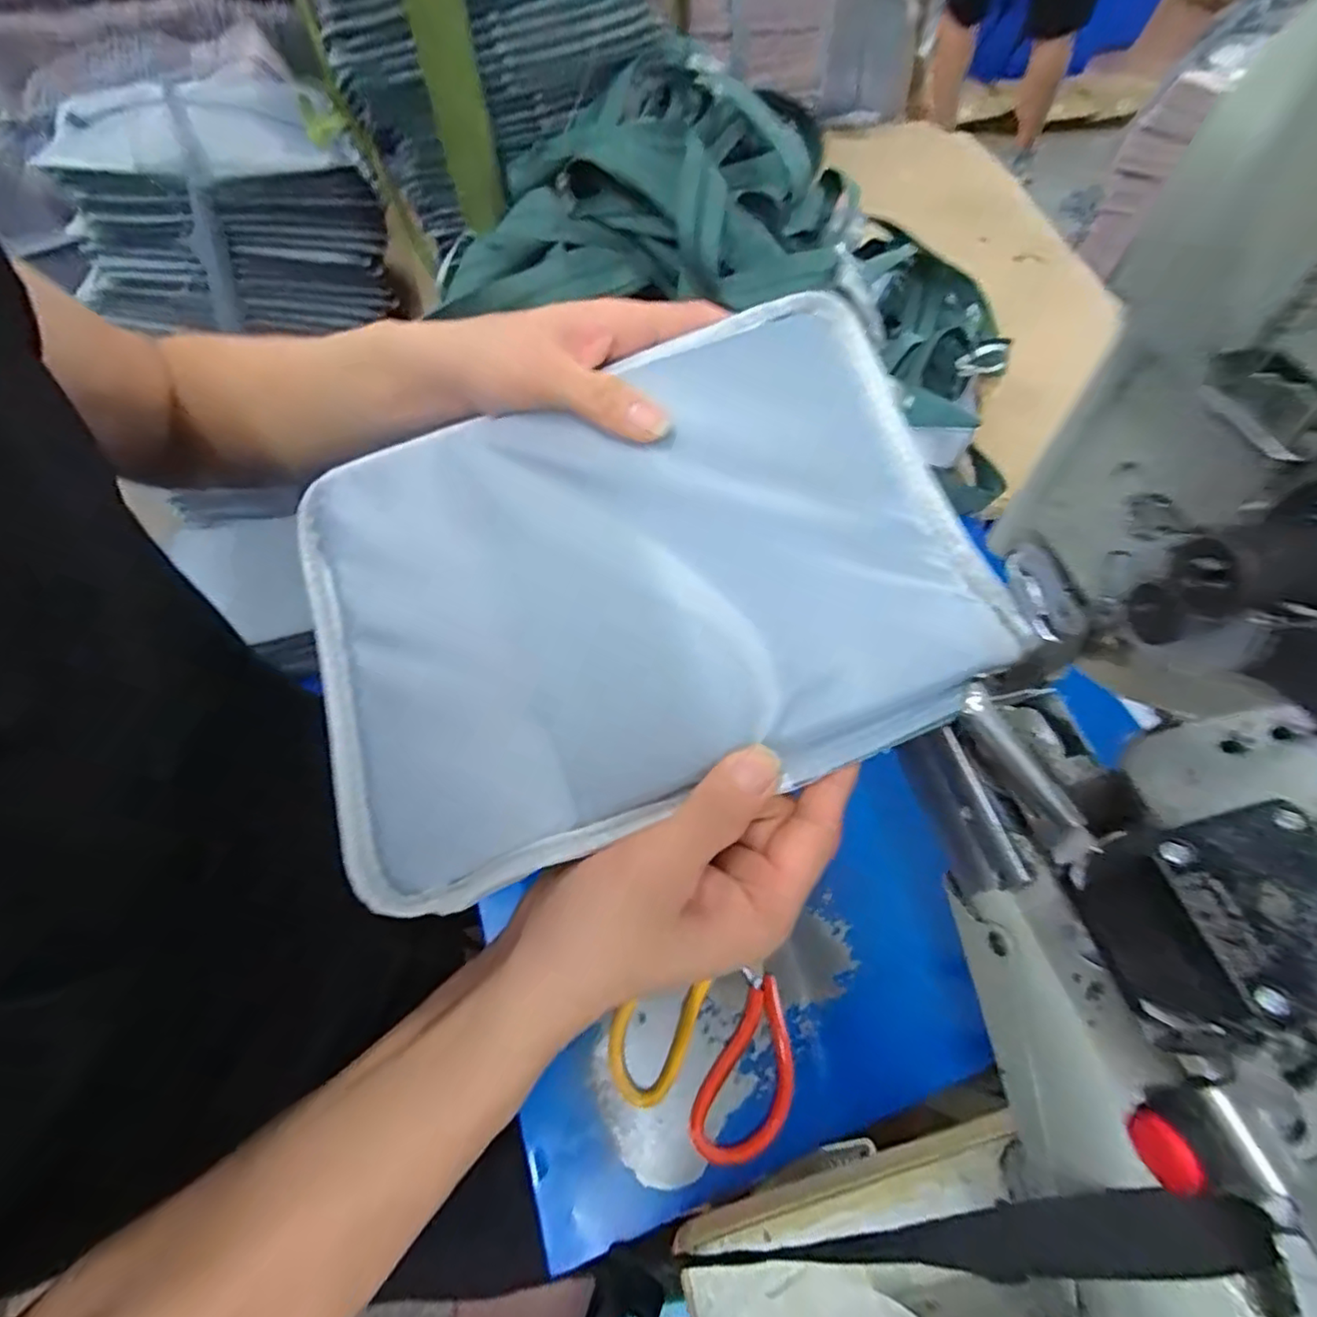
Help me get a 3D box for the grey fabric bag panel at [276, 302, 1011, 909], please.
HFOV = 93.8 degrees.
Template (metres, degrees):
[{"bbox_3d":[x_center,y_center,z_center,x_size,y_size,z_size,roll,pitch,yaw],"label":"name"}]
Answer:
[{"bbox_3d":[-0.008,-0.040,0.276,0.295,0.021,0.210,-18,71,-4],"label":"grey fabric bag panel"}]

